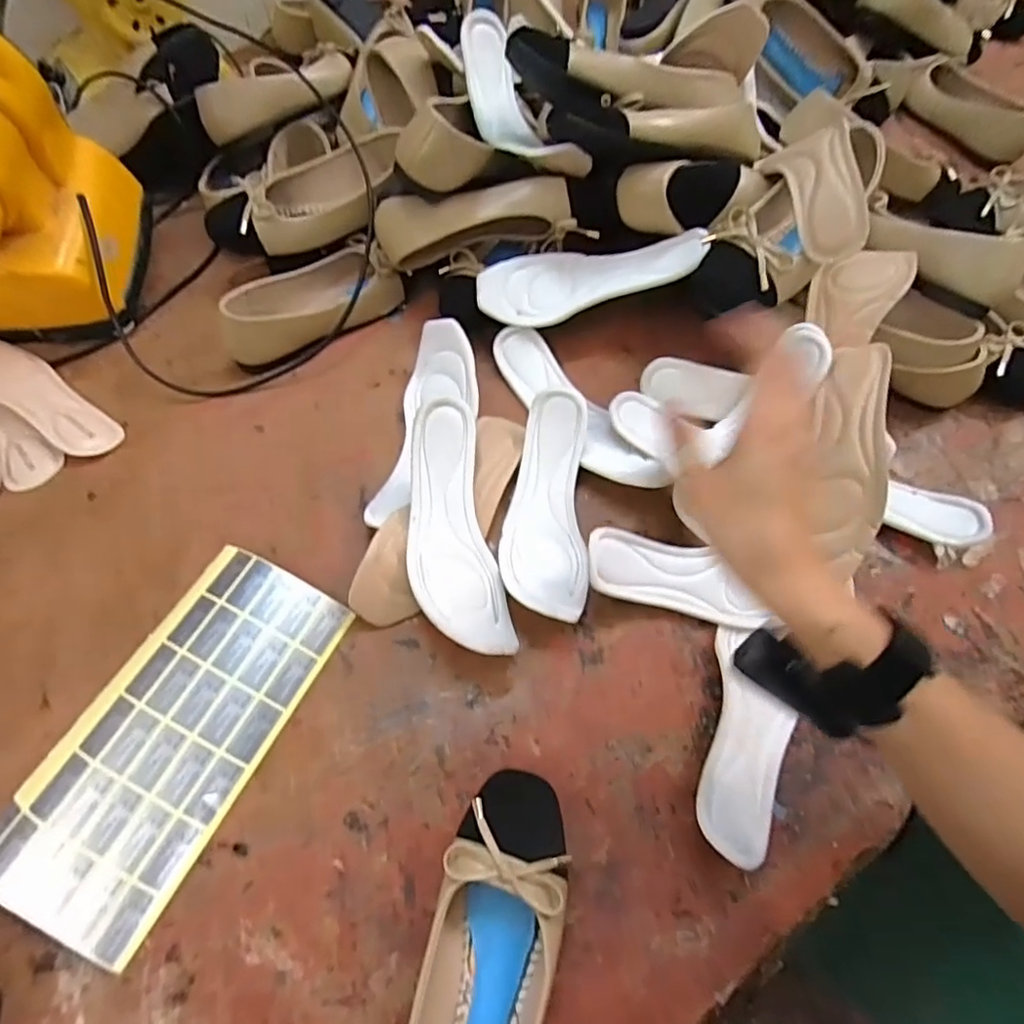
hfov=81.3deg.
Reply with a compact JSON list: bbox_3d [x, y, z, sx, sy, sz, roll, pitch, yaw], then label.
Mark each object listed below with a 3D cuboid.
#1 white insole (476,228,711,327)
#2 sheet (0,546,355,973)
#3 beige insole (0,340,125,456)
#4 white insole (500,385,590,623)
[{"bbox_3d":[0.074,-0.227,0.561,0.207,0.049,0.076,-7,62,16],"label":"white insole"},{"bbox_3d":[-0.232,0.149,0.412,0.118,0.018,0.252,27,65,10],"label":"sheet"},{"bbox_3d":[-0.448,-0.117,0.540,0.215,0.019,0.066,27,65,11],"label":"beige insole"},{"bbox_3d":[0.028,-0.004,0.488,0.068,0.048,0.192,1,63,-2],"label":"white insole"}]

